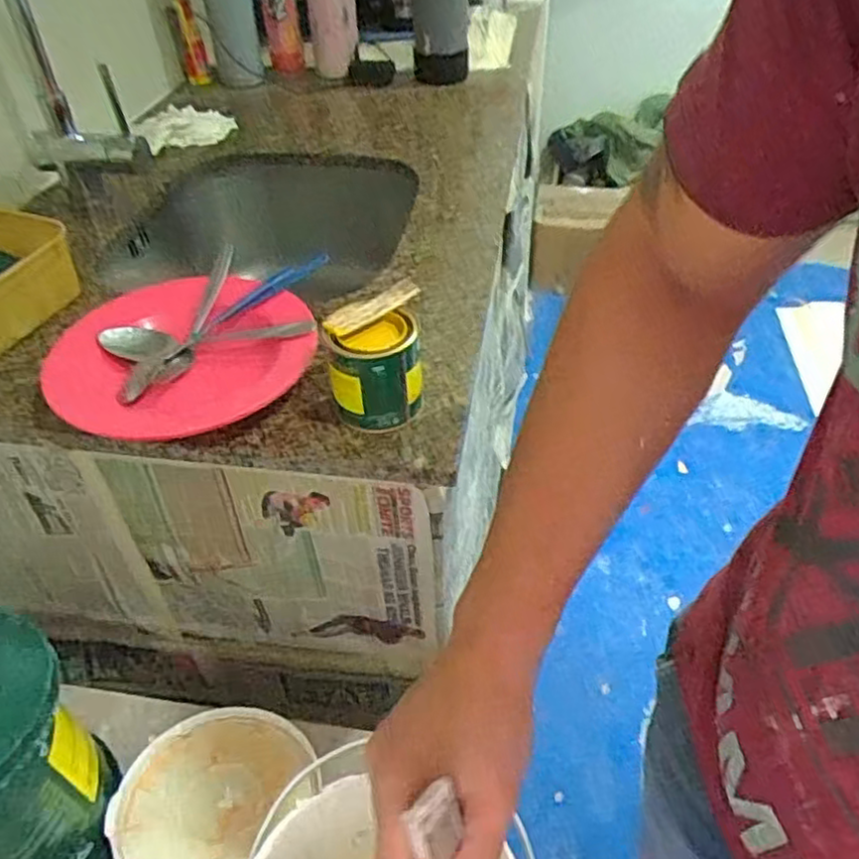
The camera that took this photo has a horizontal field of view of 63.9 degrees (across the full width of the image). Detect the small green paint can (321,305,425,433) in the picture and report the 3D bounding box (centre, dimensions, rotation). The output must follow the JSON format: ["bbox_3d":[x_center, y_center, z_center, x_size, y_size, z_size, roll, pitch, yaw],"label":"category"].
[{"bbox_3d":[-0.041,-0.043,0.538,0.068,0.076,0.057,-7,43,-4],"label":"small green paint can"}]

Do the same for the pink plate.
[{"bbox_3d":[-0.209,-0.067,0.596,0.212,0.040,0.213,-2,43,2],"label":"pink plate"}]

